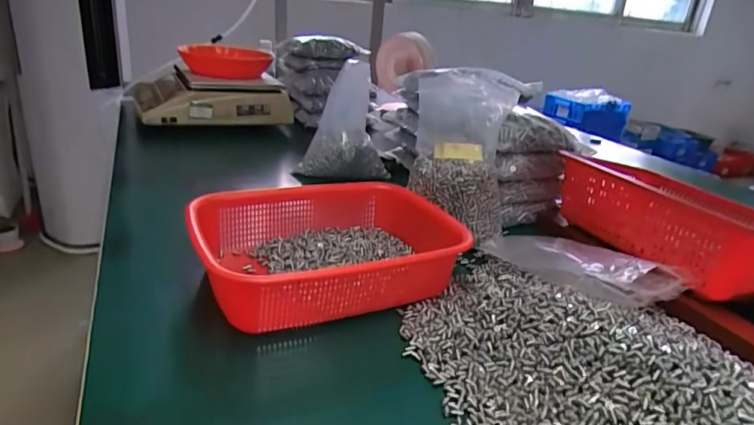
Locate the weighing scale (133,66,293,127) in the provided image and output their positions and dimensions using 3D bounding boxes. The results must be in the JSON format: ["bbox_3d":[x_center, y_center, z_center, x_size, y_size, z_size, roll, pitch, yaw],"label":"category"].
[{"bbox_3d":[-0.398,-0.281,1.143,0.308,0.096,0.308,-9,26,-30],"label":"weighing scale"}]

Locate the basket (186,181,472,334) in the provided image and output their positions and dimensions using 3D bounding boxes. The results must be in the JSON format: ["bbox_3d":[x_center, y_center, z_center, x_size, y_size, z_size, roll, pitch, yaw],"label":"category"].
[{"bbox_3d":[-0.058,0.034,0.546,0.255,0.071,0.221,-6,25,-25],"label":"basket"}]

